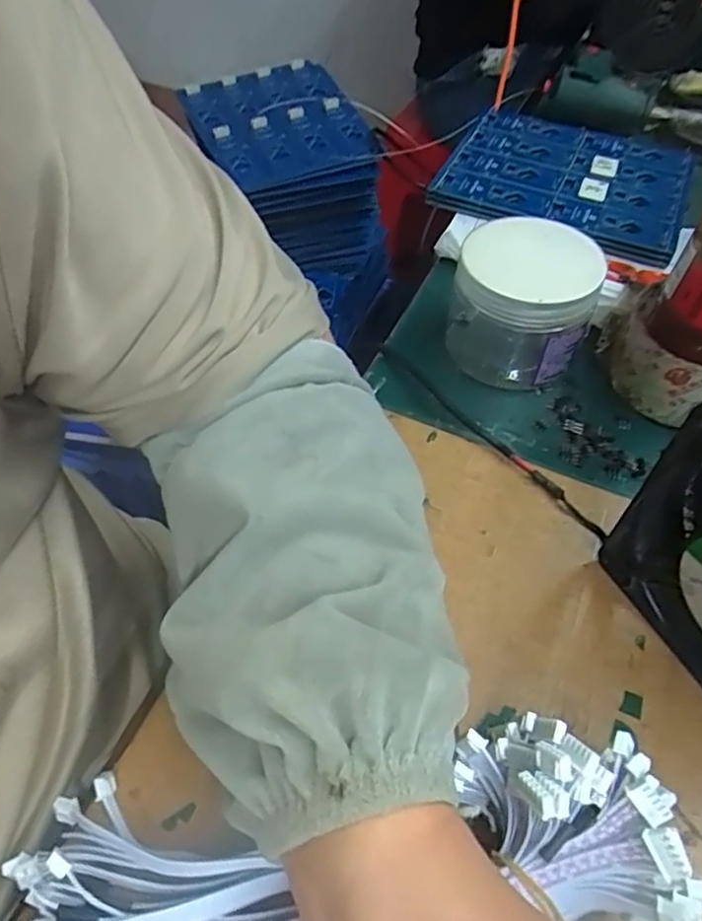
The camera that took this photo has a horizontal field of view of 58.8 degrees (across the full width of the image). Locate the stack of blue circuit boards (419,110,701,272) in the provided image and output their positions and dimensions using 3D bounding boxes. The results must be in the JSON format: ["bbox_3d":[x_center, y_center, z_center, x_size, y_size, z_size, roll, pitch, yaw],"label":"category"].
[{"bbox_3d":[0.182,-0.239,0.525,0.190,0.017,0.165,22,55,15],"label":"stack of blue circuit boards"}]

